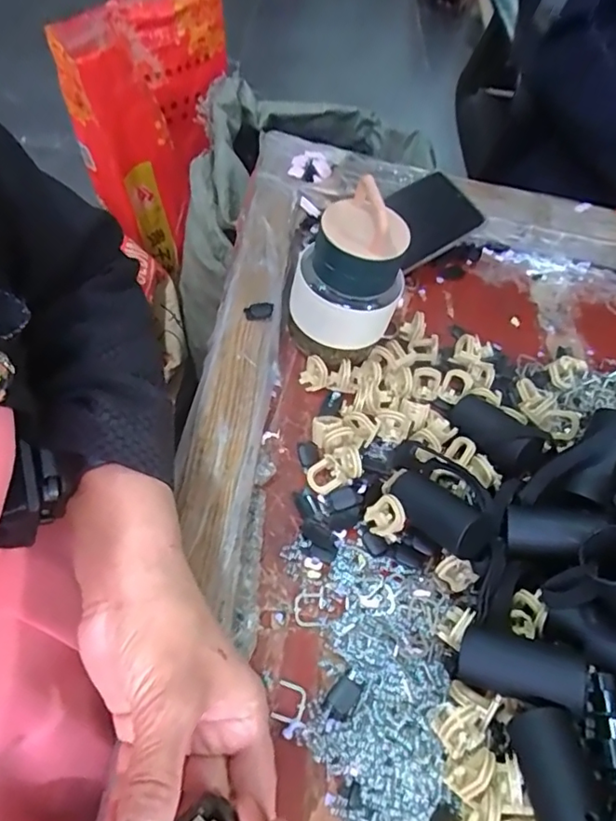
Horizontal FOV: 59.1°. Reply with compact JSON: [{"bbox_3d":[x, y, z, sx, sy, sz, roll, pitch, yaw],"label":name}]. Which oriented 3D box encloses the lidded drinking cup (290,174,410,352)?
[{"bbox_3d":[0.029,-0.096,0.388,0.077,0.112,0.062,21,54,4],"label":"lidded drinking cup"}]

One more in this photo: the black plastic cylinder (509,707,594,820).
[{"bbox_3d":[0.112,0.168,0.239,0.025,0.023,0.063,0,55,-11],"label":"black plastic cylinder"}]

